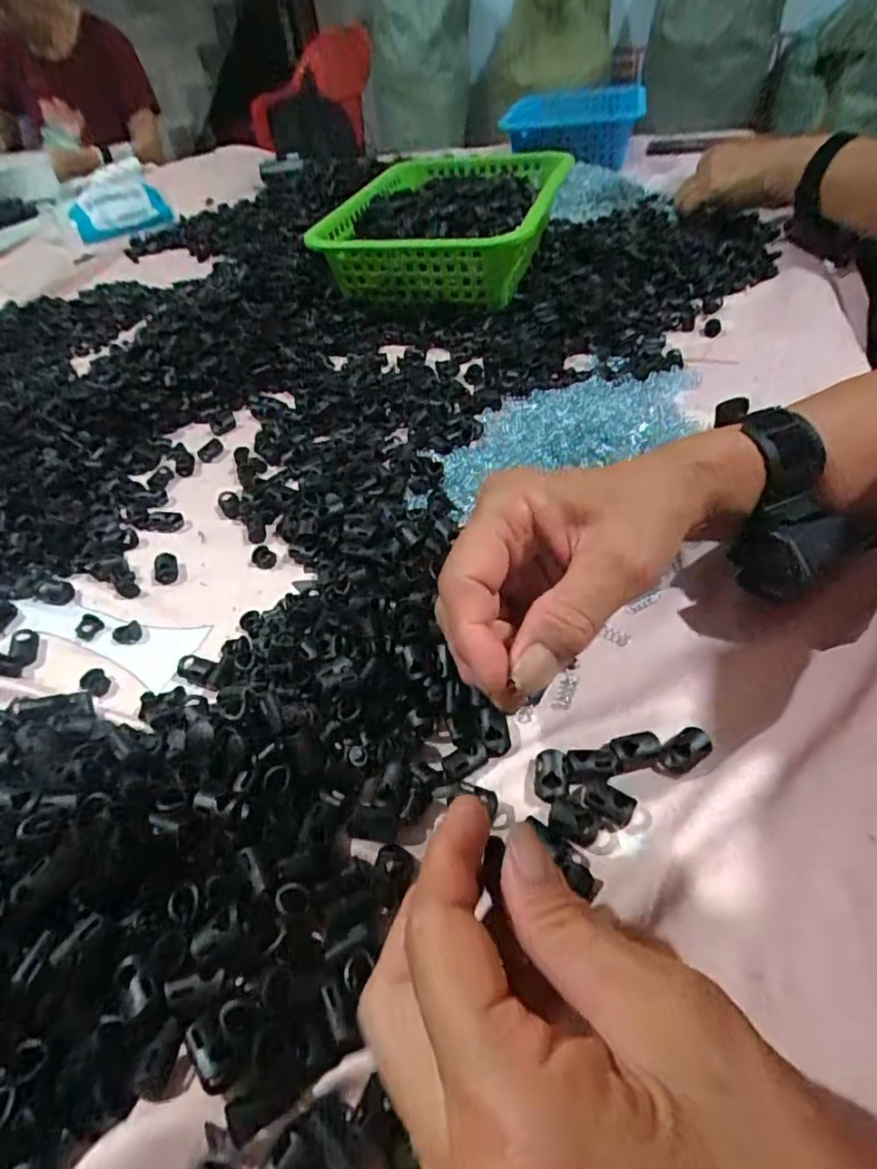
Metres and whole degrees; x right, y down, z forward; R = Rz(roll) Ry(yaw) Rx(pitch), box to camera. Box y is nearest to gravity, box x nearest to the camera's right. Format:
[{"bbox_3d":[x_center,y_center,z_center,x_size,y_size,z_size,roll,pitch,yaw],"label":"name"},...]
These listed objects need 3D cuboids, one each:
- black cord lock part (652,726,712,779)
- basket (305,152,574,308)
[{"bbox_3d":[0.104,0.071,0.250,0.025,0.005,0.014,-30,50,-22],"label":"black cord lock part"},{"bbox_3d":[0.018,-0.388,0.651,0.210,0.087,0.299,10,48,17],"label":"basket"}]

